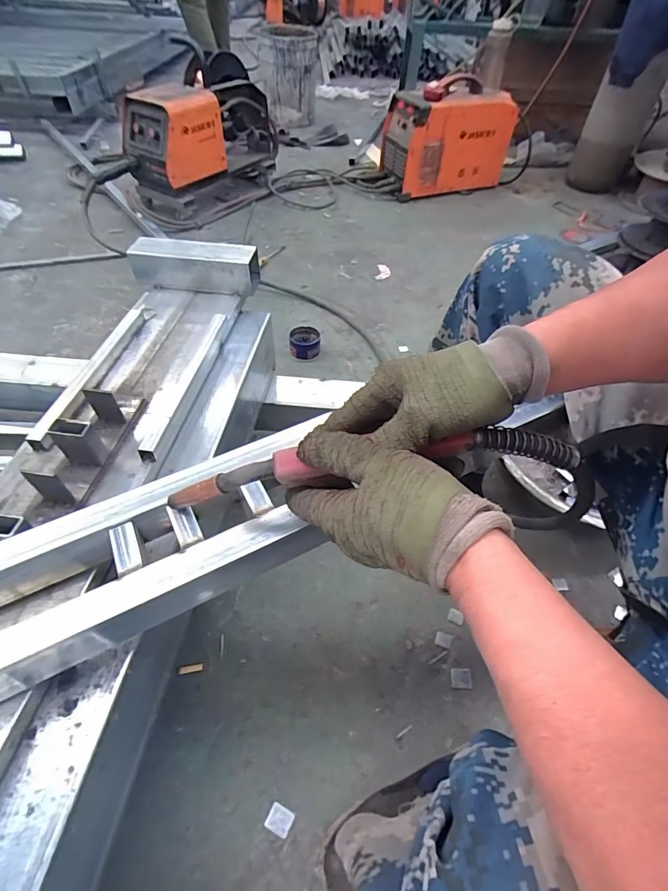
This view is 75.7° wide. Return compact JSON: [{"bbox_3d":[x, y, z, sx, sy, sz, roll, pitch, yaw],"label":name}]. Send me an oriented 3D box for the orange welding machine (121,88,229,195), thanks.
[{"bbox_3d":[-0.508,-0.994,1.385,0.295,0.229,0.207,-33,59,-27],"label":"orange welding machine"}]

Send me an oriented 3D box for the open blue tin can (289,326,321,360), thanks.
[{"bbox_3d":[-0.073,-0.254,1.088,0.076,0.054,0.080,2,57,-3],"label":"open blue tin can"}]

